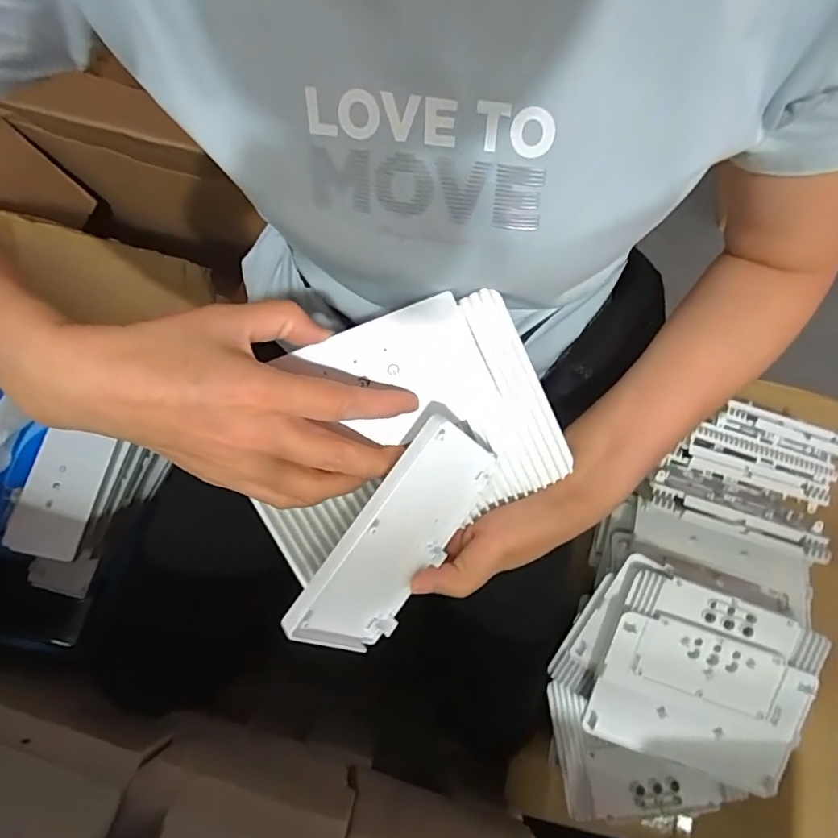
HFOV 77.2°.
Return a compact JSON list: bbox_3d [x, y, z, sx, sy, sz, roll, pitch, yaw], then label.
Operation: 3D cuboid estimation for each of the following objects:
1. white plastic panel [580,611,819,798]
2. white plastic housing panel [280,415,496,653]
[{"bbox_3d":[0.265,0.269,0.499,0.184,0.014,0.130,17,92,5],"label":"white plastic panel"},{"bbox_3d":[-0.015,0.067,0.295,0.019,0.070,0.140,36,88,40],"label":"white plastic housing panel"}]

